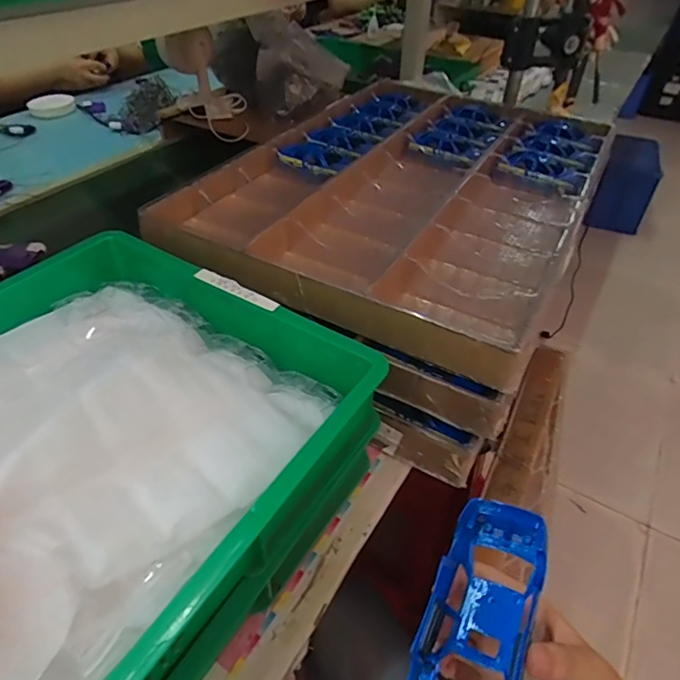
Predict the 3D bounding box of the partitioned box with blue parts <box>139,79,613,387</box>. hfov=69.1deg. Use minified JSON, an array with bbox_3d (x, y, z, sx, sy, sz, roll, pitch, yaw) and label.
[{"bbox_3d":[0.100,-0.223,0.698,0.438,0.075,0.608,23,46,20],"label":"partitioned box with blue parts"}]

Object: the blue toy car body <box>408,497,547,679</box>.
[{"bbox_3d":[0.074,0.156,0.270,0.054,0.042,0.129,21,51,17],"label":"blue toy car body"}]

